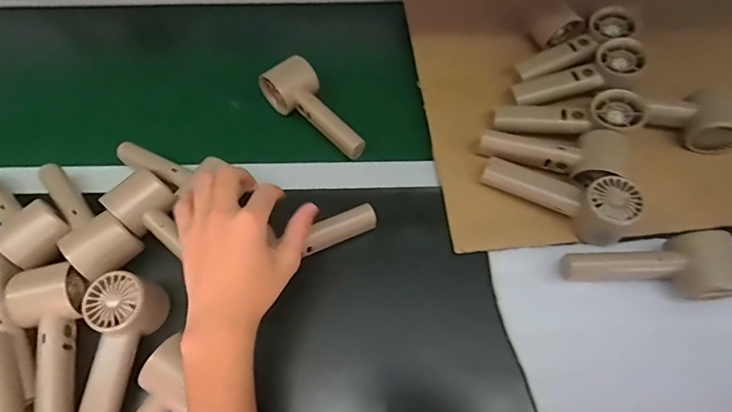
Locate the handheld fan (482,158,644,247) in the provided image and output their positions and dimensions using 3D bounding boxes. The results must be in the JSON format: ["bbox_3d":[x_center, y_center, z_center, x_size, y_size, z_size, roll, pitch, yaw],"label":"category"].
[{"bbox_3d":[0.209,-0.017,0.472,0.157,0.056,0.053,27,66,13],"label":"handheld fan"}]

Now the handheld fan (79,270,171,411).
[{"bbox_3d":[-0.234,0.144,0.405,0.055,0.064,0.158,7,76,3],"label":"handheld fan"}]

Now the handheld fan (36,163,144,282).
[{"bbox_3d":[-0.306,0.017,0.456,0.171,0.052,0.056,35,68,16],"label":"handheld fan"}]

